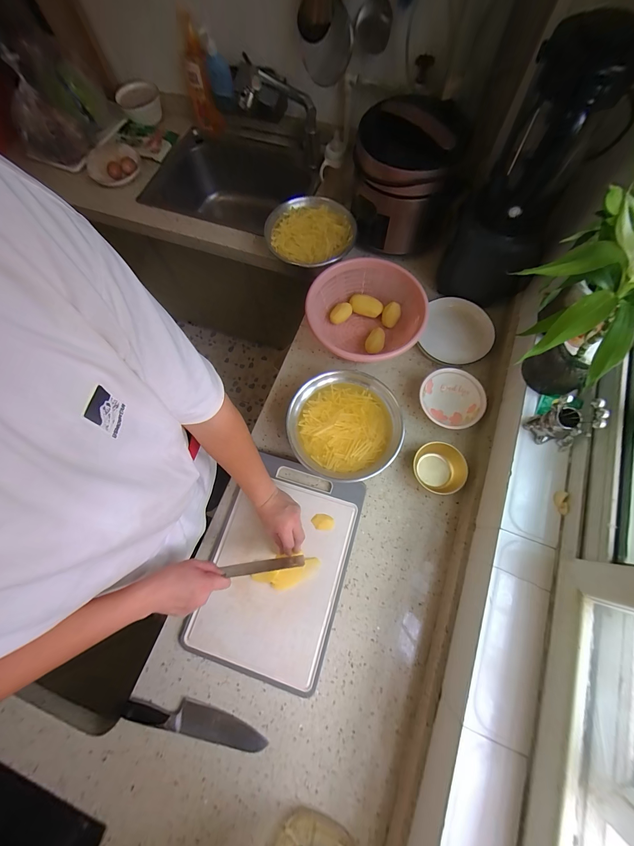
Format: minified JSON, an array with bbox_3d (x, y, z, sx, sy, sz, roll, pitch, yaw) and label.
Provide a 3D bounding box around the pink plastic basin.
[{"bbox_3d":[0.113,-0.263,0.781,0.265,0.124,0.265,0,72,1],"label":"pink plastic basin"}]

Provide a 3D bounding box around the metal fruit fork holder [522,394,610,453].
[{"bbox_3d":[0.440,0.001,0.541,0.072,0.106,0.056,8,74,6],"label":"metal fruit fork holder"}]

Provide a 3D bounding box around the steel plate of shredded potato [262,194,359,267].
[{"bbox_3d":[-0.015,-0.518,0.839,0.241,0.041,0.224,0,72,1],"label":"steel plate of shredded potato"}]

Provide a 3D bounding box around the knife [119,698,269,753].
[{"bbox_3d":[-0.231,0.565,0.577,0.269,0.021,0.052,12,72,5],"label":"knife"}]

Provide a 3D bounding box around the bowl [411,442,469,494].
[{"bbox_3d":[0.280,0.104,0.697,0.101,0.047,0.112,-2,71,1],"label":"bowl"}]

